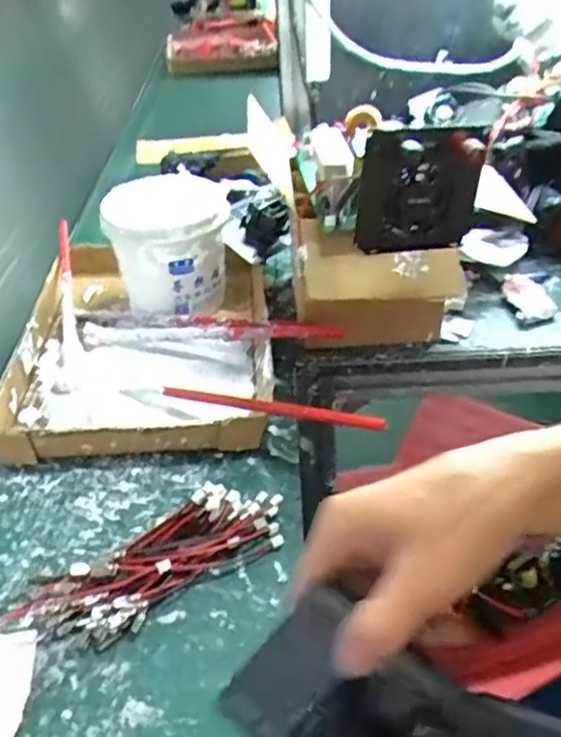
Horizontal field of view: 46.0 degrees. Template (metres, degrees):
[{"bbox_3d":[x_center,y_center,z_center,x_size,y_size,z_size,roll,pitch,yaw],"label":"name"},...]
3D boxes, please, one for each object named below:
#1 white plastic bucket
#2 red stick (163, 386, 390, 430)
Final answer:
[{"bbox_3d":[-0.115,-0.130,0.706,0.121,0.122,0.121,1,41,2],"label":"white plastic bucket"},{"bbox_3d":[-0.014,0.031,0.551,0.217,0.015,0.009,7,38,31],"label":"red stick"}]

